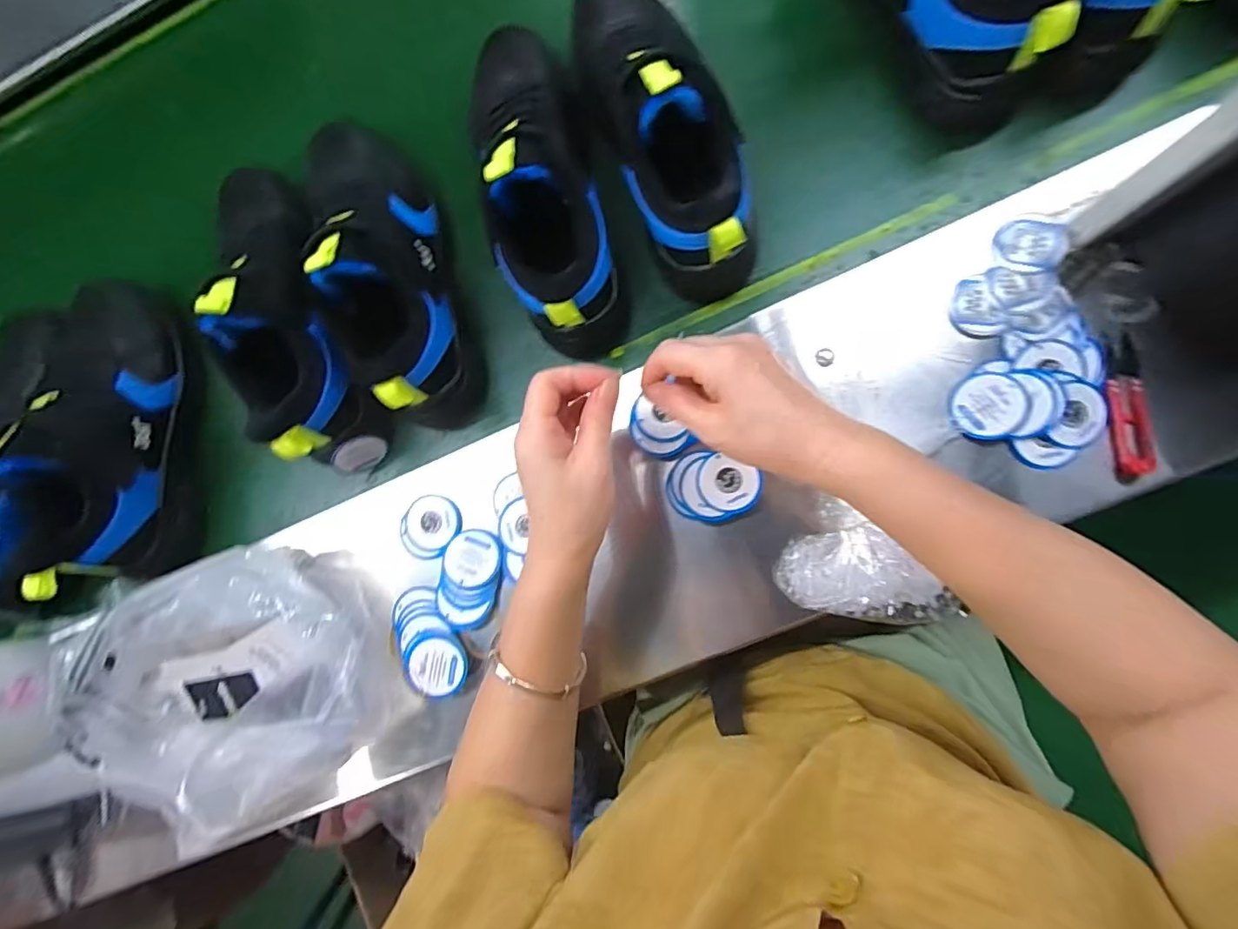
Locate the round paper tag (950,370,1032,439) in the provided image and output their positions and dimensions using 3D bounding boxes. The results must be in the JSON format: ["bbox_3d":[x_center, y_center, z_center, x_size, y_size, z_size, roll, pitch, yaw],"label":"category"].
[{"bbox_3d":[0.276,-0.045,0.411,0.048,0.006,0.051,7,83,25],"label":"round paper tag"}]

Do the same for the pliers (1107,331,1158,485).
[{"bbox_3d":[0.370,-0.042,0.399,0.026,0.013,0.106,-1,86,8],"label":"pliers"}]

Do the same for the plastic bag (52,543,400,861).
[{"bbox_3d":[-0.299,0.171,0.435,0.213,0.093,0.194,-29,83,5],"label":"plastic bag"}]

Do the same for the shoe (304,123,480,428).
[{"bbox_3d":[-0.207,-0.180,0.458,0.122,0.122,0.291,-15,85,6],"label":"shoe"}]

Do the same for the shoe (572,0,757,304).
[{"bbox_3d":[0.032,-0.284,0.432,0.088,0.146,0.282,-21,84,6],"label":"shoe"}]

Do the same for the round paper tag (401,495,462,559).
[{"bbox_3d":[-0.164,0.054,0.479,0.047,0.008,0.054,34,91,8],"label":"round paper tag"}]

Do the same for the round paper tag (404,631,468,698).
[{"bbox_3d":[-0.150,0.165,0.453,0.051,0.011,0.049,0,86,1],"label":"round paper tag"}]

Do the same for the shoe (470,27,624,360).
[{"bbox_3d":[-0.065,-0.237,0.446,0.103,0.120,0.292,-12,85,7],"label":"shoe"}]

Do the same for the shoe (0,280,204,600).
[{"bbox_3d":[-0.485,-0.032,0.498,0.128,0.118,0.279,-2,86,7],"label":"shoe"}]

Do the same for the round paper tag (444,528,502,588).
[{"bbox_3d":[-0.123,0.079,0.461,0.047,0.007,0.047,0,70,0],"label":"round paper tag"}]

